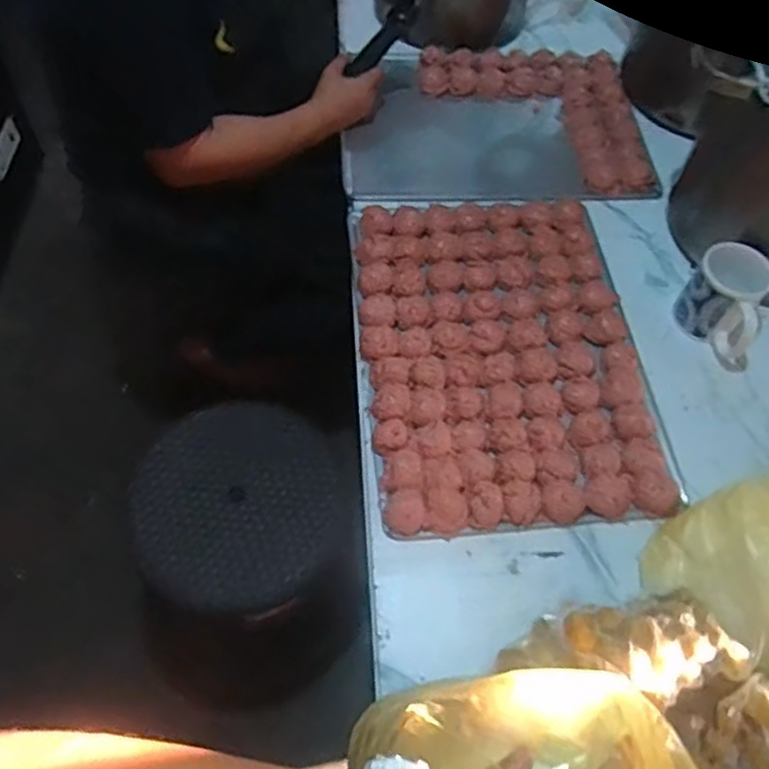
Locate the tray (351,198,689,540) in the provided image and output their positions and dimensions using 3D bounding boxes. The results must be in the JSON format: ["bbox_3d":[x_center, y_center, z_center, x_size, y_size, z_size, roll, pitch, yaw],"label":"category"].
[{"bbox_3d":[0.144,-0.055,0.841,0.328,0.036,0.465,-3,59,-5],"label":"tray"}]

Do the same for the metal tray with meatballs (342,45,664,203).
[{"bbox_3d":[0.167,-0.402,1.064,0.455,0.041,0.318,-2,59,-4],"label":"metal tray with meatballs"}]

